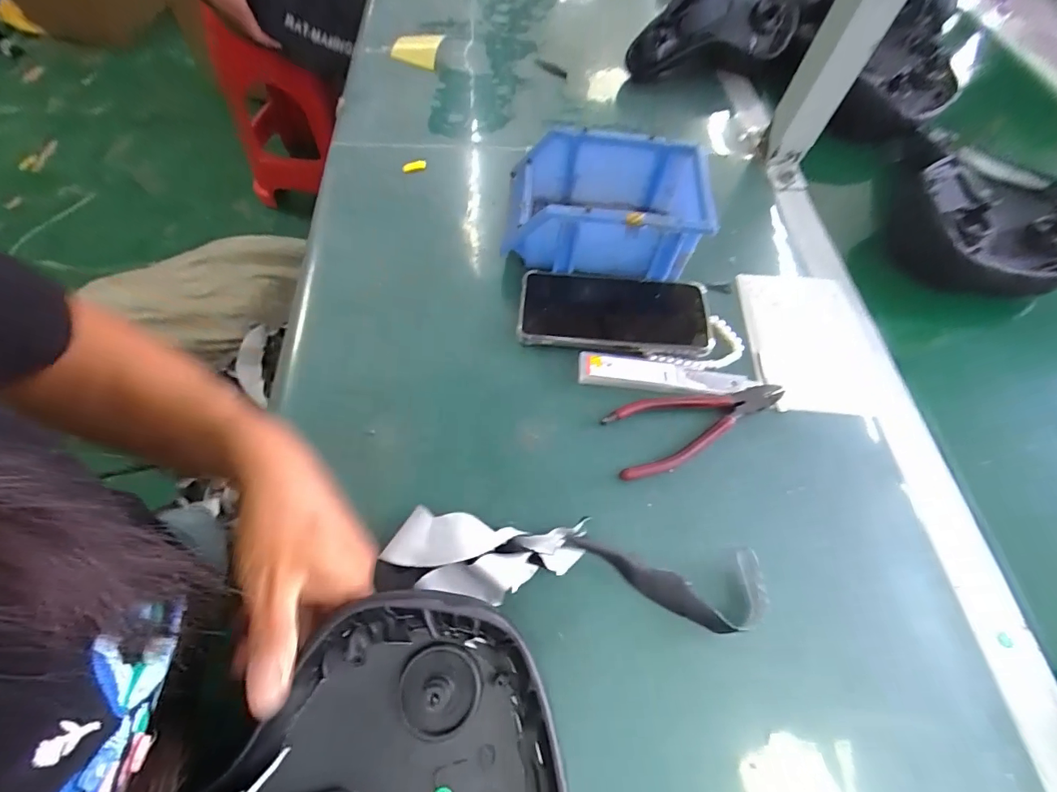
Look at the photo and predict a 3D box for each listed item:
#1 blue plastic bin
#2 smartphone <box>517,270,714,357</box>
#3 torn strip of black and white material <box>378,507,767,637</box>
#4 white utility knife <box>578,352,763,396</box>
[{"bbox_3d":[0.073,-0.178,0.426,0.176,0.075,0.122,6,61,-1],"label":"blue plastic bin"},{"bbox_3d":[0.077,-0.075,0.402,0.167,0.016,0.081,5,61,-1],"label":"smartphone"},{"bbox_3d":[0.032,0.113,0.296,0.247,0.025,0.051,7,61,0],"label":"torn strip of black and white material"},{"bbox_3d":[0.117,-0.018,0.379,0.149,0.011,0.029,4,61,-2],"label":"white utility knife"}]

